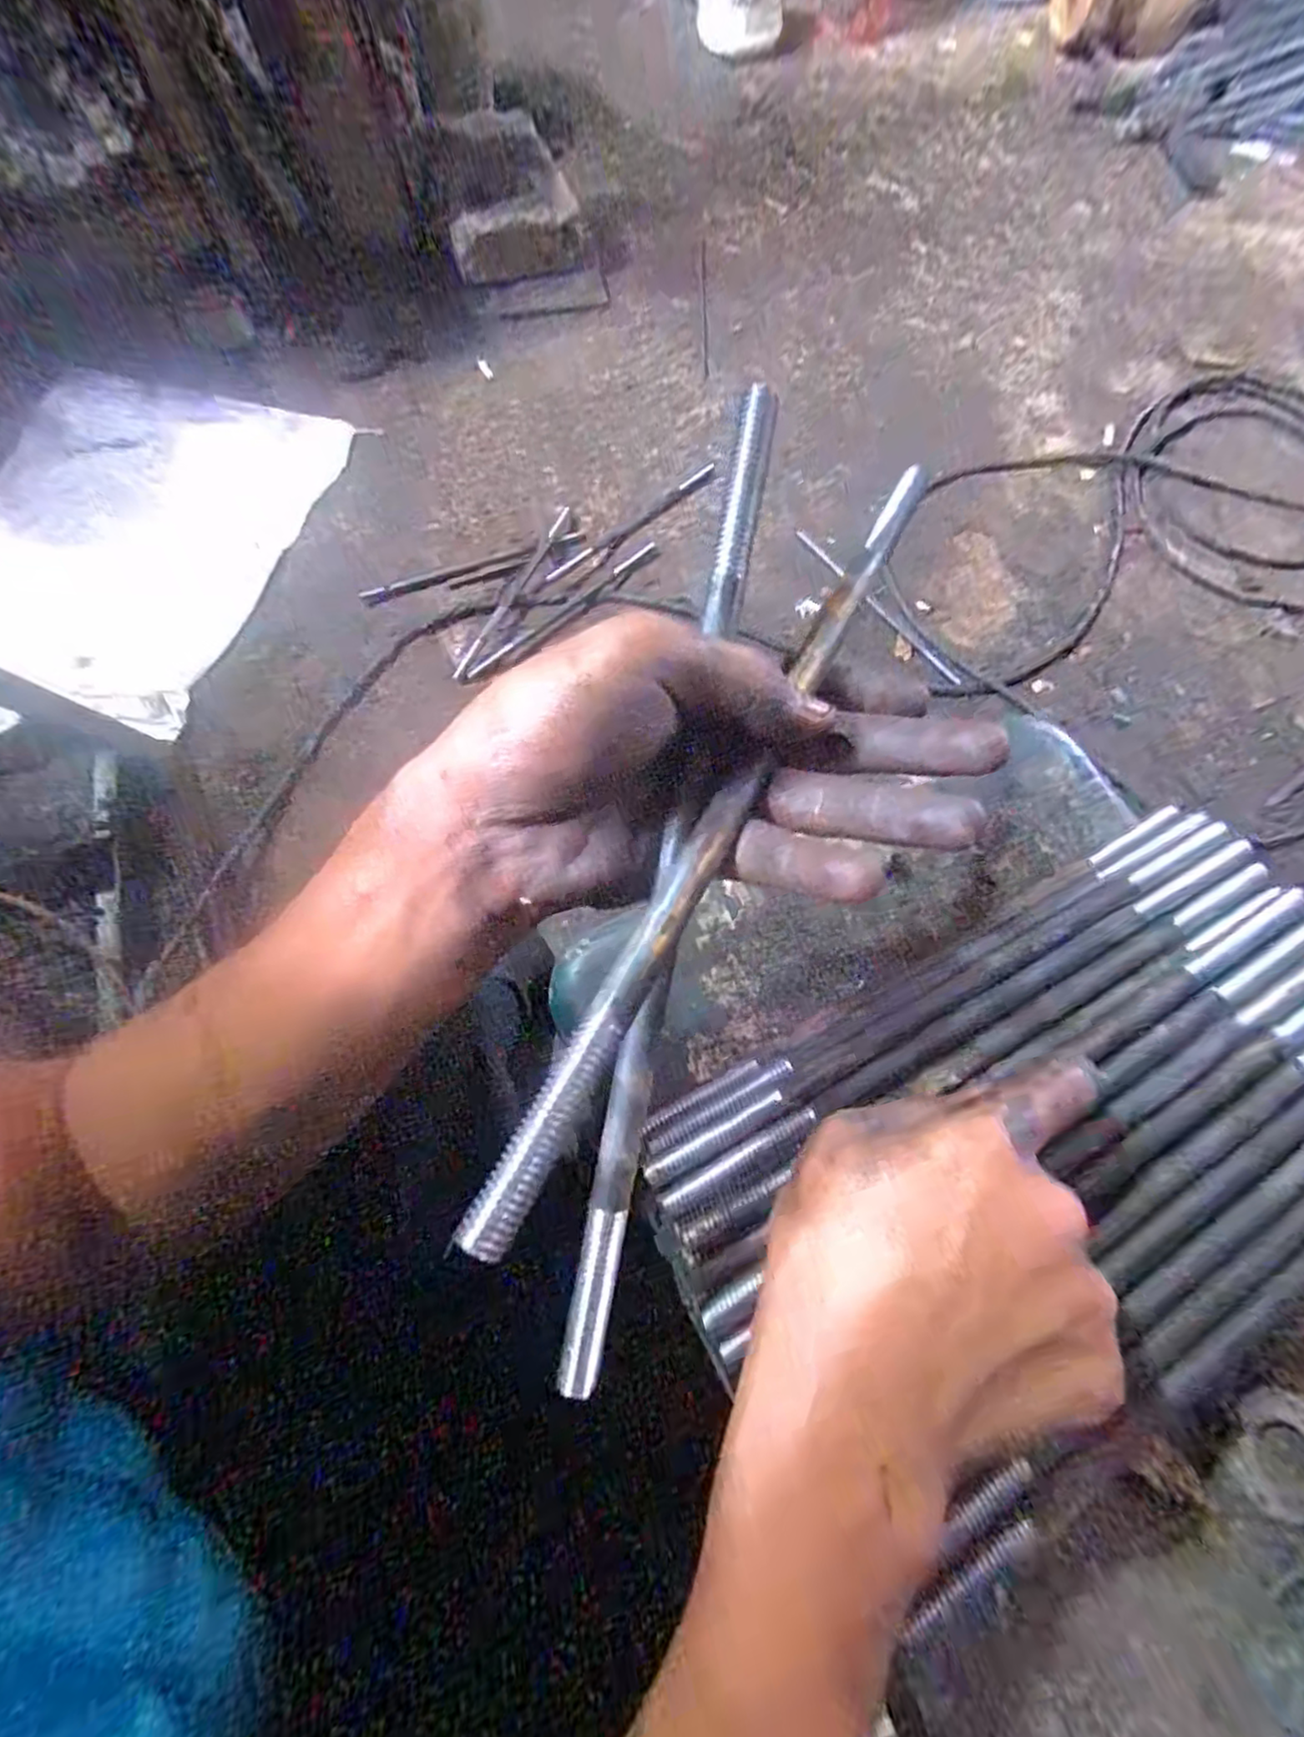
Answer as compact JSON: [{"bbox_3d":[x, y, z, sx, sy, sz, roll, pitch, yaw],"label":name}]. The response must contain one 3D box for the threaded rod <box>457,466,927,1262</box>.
[{"bbox_3d":[0.031,-0.032,0.197,0.011,0.007,0.289,27,67,8],"label":"threaded rod"}]

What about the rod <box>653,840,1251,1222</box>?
[{"bbox_3d":[0.138,0.060,0.271,0.303,0.015,0.012,-27,73,-8],"label":"rod"}]

